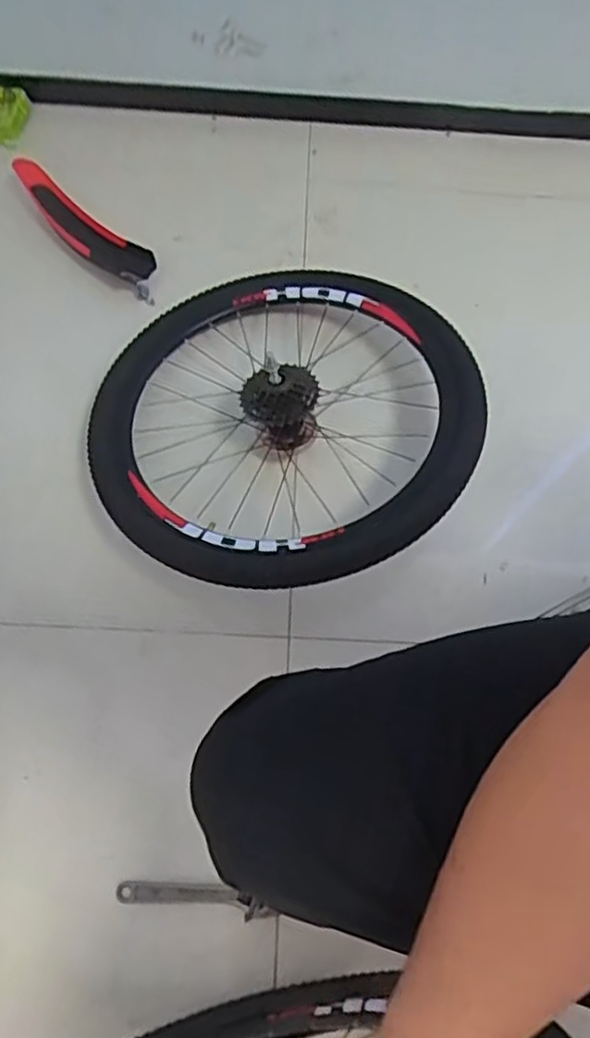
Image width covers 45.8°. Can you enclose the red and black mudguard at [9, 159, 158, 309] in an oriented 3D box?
[{"bbox_3d":[-0.309,-0.434,1.039,0.258,0.073,0.072,34,71,10],"label":"red and black mudguard"}]

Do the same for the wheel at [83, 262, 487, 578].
[{"bbox_3d":[-0.019,-0.146,0.905,0.507,0.117,0.477,-21,71,-11],"label":"wheel"}]

